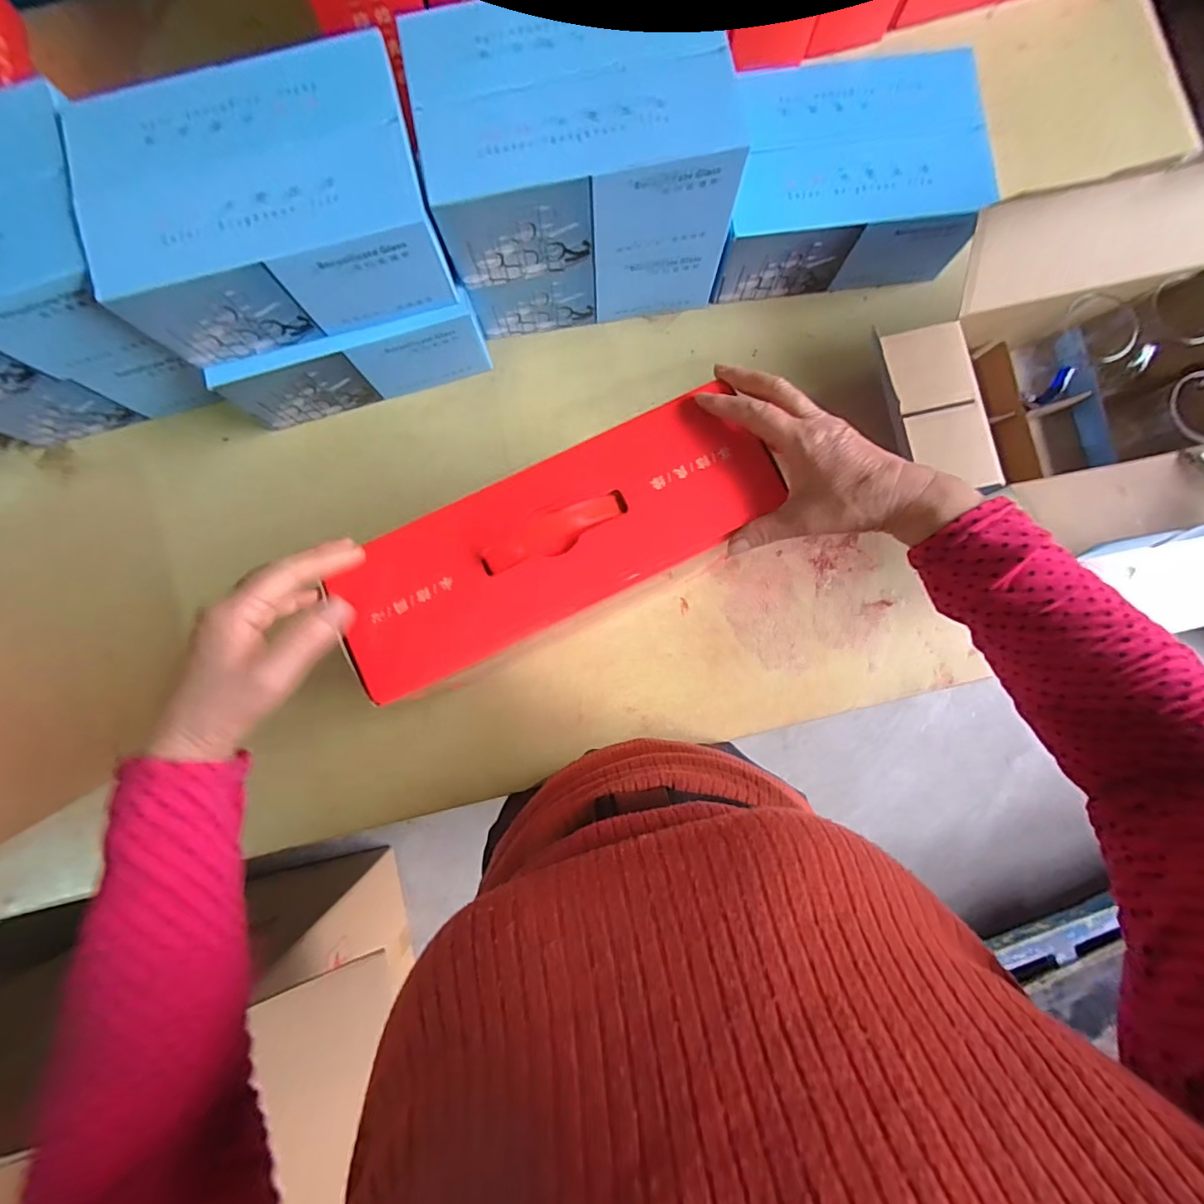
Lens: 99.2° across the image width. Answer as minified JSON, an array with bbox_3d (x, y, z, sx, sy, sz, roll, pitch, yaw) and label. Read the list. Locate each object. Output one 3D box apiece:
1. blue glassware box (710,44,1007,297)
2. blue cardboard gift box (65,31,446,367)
[{"bbox_3d":[0.279,-0.506,0.626,0.299,0.124,0.196,-6,85,0],"label":"blue glassware box"},{"bbox_3d":[-0.318,-0.382,0.502,0.286,0.109,0.188,-16,86,-1],"label":"blue cardboard gift box"}]

